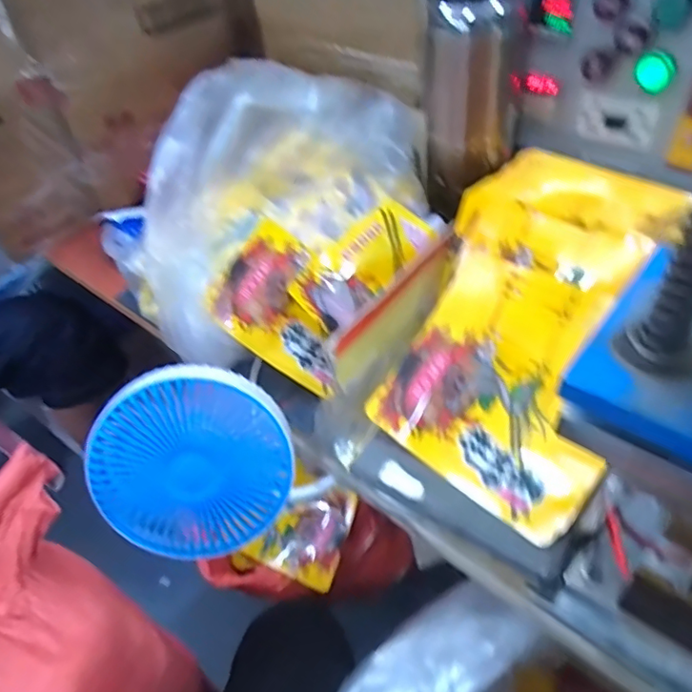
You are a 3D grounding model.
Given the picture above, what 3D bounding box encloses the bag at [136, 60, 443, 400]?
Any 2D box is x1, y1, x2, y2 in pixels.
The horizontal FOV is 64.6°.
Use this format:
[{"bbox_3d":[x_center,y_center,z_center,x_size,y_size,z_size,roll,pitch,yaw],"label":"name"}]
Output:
[{"bbox_3d":[-0.043,-0.133,0.559,0.235,0.203,0.287,6,47,13],"label":"bag"}]

